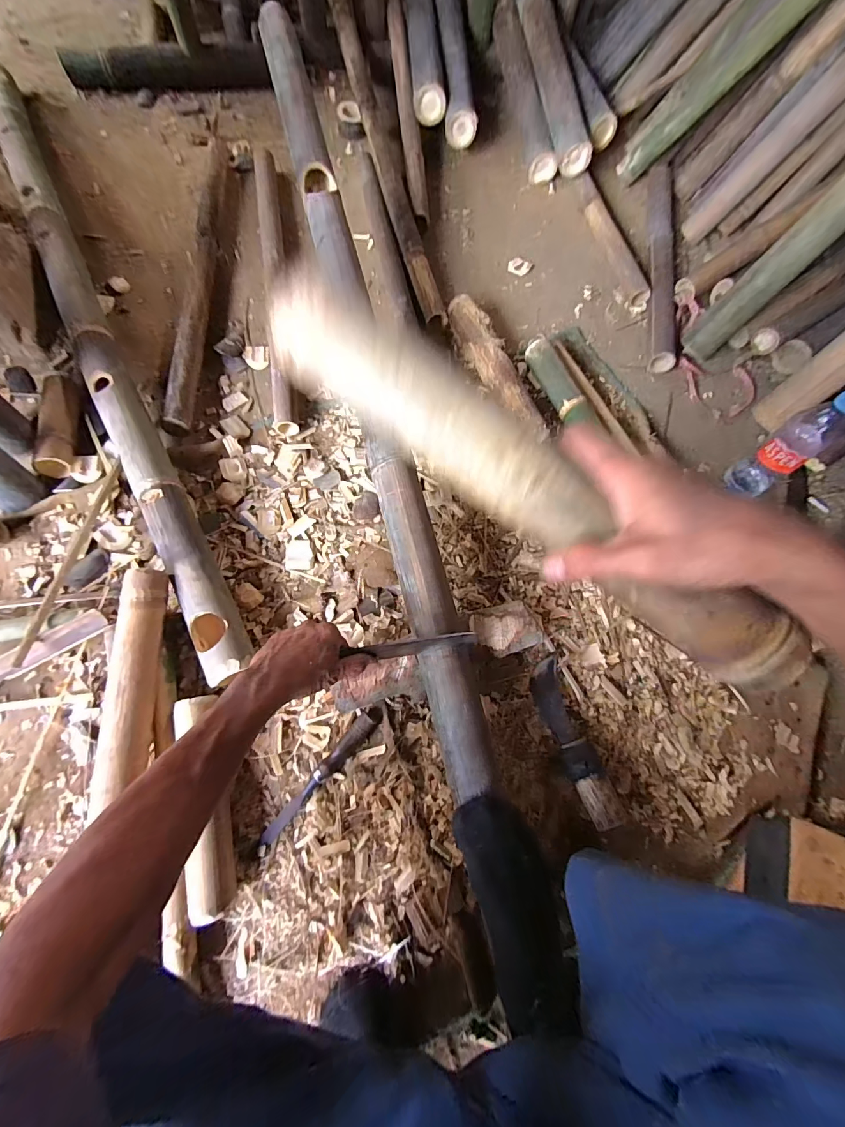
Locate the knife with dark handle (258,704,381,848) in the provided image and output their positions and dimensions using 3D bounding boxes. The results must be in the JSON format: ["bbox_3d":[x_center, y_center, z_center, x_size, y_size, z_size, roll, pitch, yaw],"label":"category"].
[{"bbox_3d":[-0.142,0.297,0.575,0.024,0.022,0.226,42,74,11],"label":"knife with dark handle"}]

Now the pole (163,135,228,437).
[{"bbox_3d":[-0.480,-0.635,0.874,0.064,0.049,0.823,-3,71,-4],"label":"pole"}]

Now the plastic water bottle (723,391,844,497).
[{"bbox_3d":[0.613,-0.190,0.678,0.072,0.226,0.076,-26,74,-11],"label":"plastic water bottle"}]

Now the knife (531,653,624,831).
[{"bbox_3d":[0.217,0.256,0.594,0.048,0.033,0.226,-14,56,-7],"label":"knife"}]

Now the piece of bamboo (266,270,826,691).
[{"bbox_3d":[0.071,-0.052,0.268,0.397,0.049,0.051,37,73,0],"label":"piece of bamboo"}]

